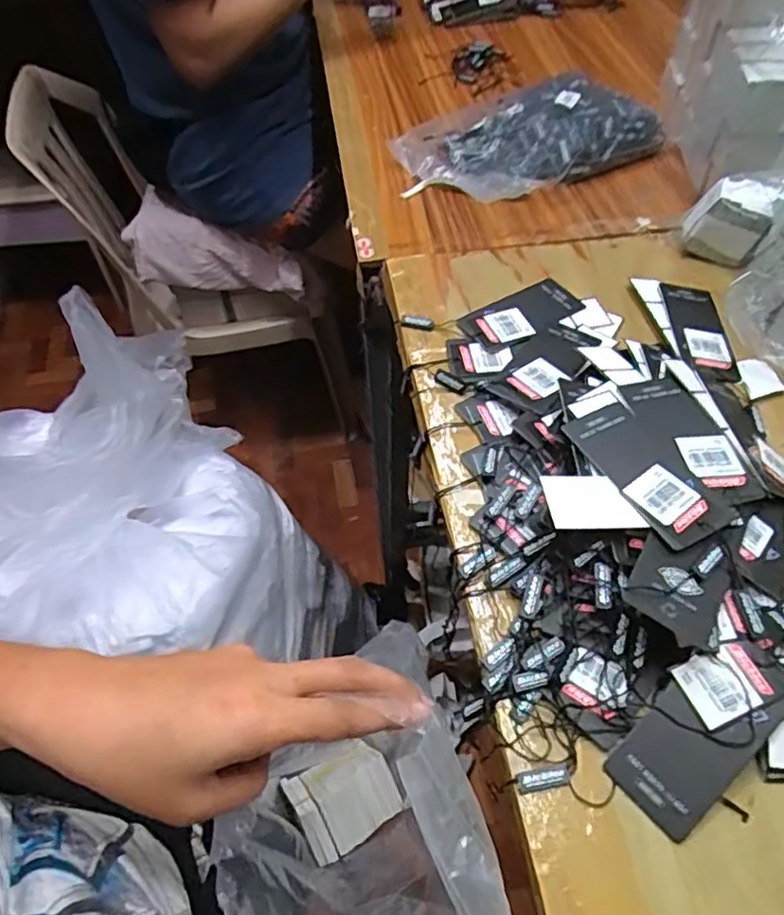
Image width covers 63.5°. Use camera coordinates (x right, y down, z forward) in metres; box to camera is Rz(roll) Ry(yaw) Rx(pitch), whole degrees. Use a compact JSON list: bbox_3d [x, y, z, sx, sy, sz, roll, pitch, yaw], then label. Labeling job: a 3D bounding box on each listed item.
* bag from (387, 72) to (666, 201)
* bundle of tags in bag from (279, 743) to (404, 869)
[{"bbox_3d":[0.149,-0.355,0.704,0.284,0.059,0.159,-22,56,-14],"label":"bag"},{"bbox_3d":[-0.033,0.225,0.424,0.064,0.029,0.059,-27,58,-18],"label":"bundle of tags in bag"}]

